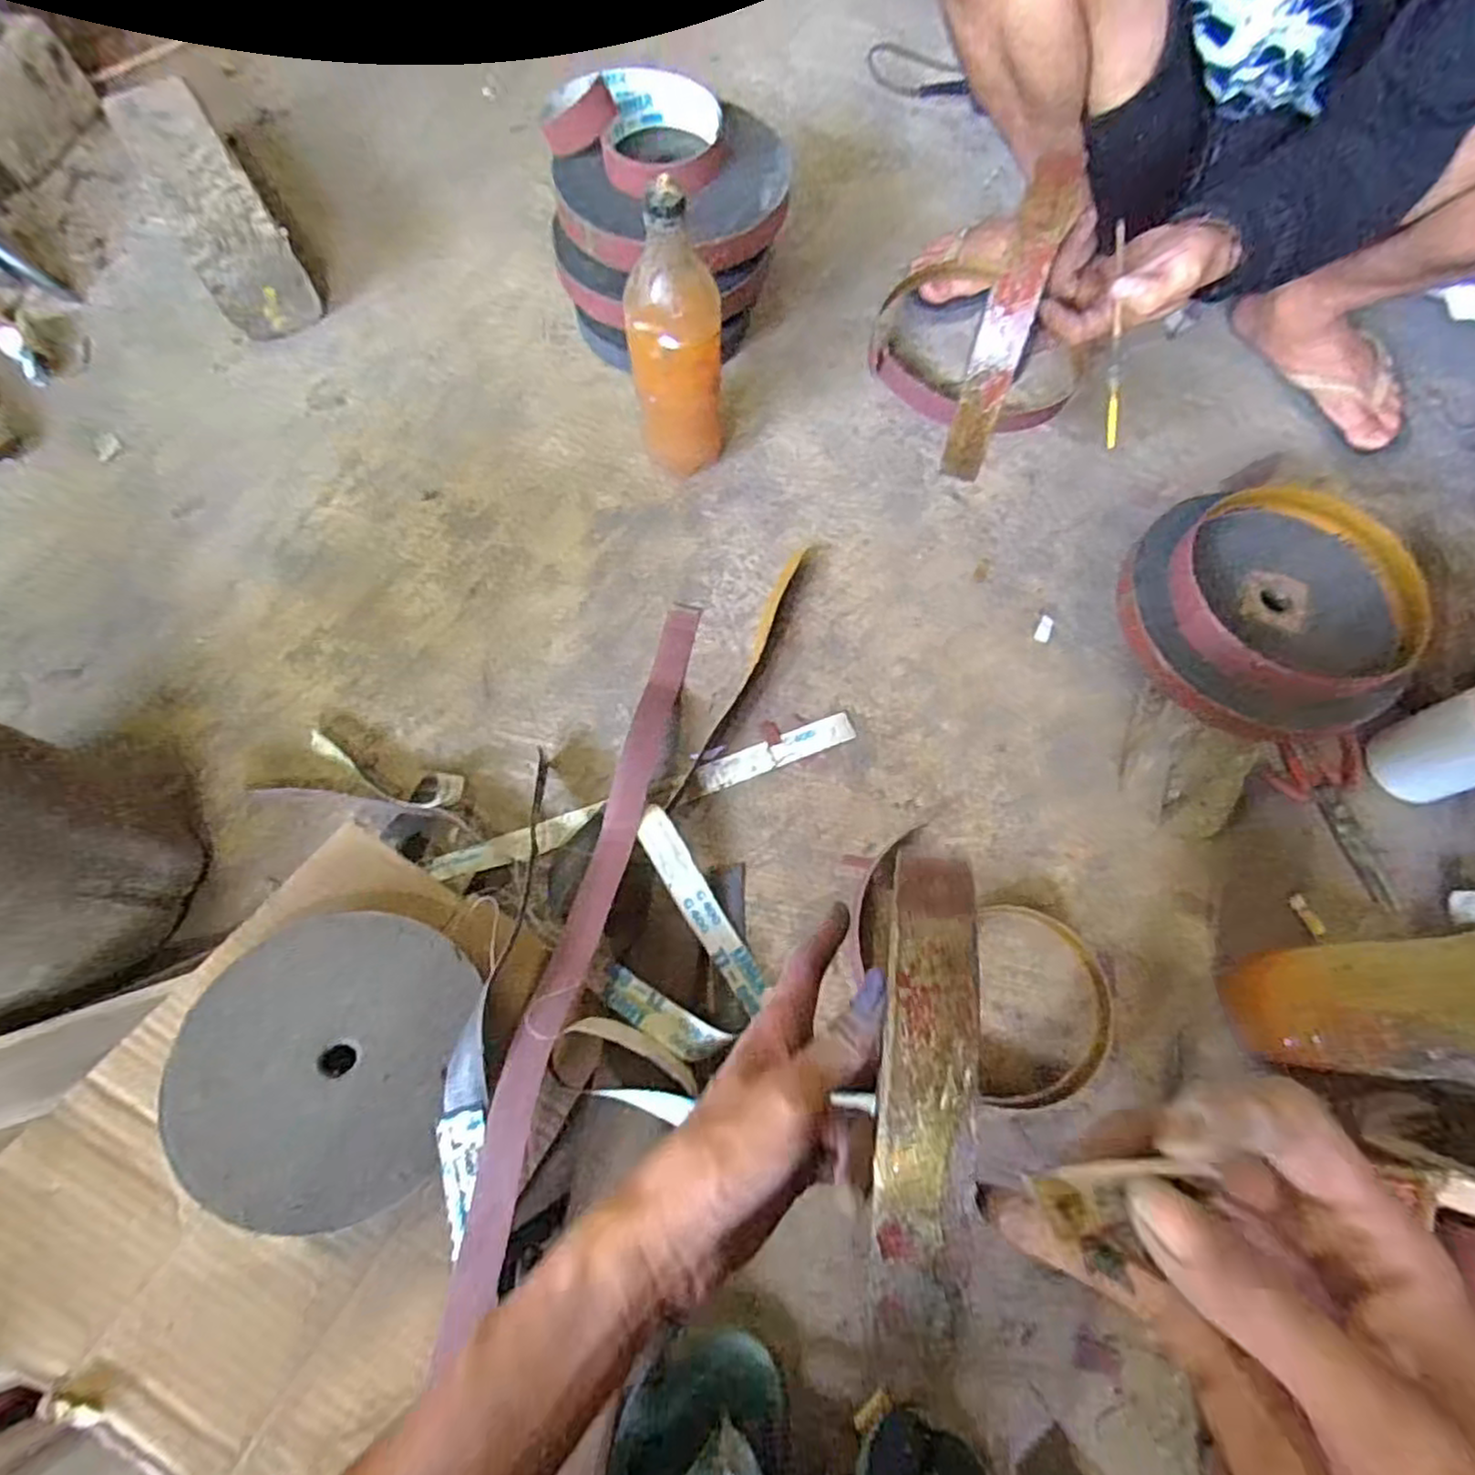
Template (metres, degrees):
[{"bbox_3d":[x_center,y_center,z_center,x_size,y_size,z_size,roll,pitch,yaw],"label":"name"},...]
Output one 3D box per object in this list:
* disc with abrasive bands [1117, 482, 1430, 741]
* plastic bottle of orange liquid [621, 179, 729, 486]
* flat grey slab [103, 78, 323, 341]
[{"bbox_3d":[0.435,-0.105,0.598,0.212,0.070,0.207,1,69,-2],"label":"disc with abrasive bands"},{"bbox_3d":[-0.052,-0.325,0.632,0.080,0.264,0.066,-1,69,-3],"label":"plastic bottle of orange liquid"},{"bbox_3d":[-0.589,-0.597,0.814,0.096,0.102,0.318,-31,72,-13],"label":"flat grey slab"}]

